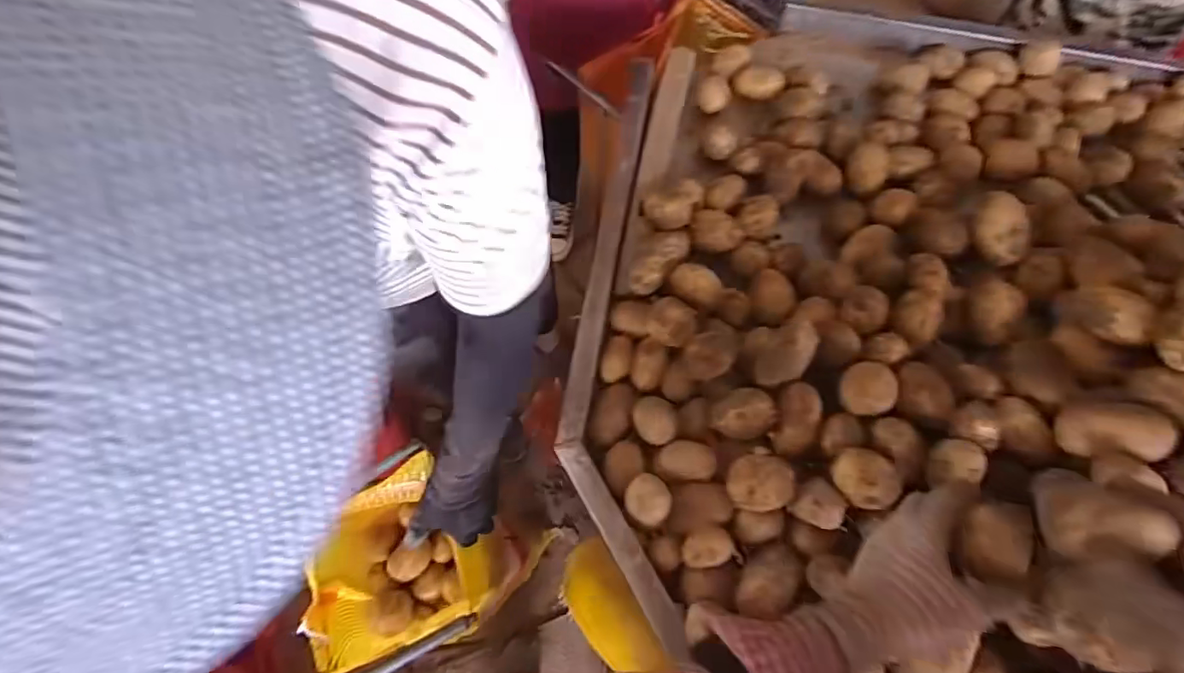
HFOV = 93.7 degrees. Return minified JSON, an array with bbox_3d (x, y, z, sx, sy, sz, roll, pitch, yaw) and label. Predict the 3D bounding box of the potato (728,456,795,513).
[{"bbox_3d":[0.157,0.137,0.516,0.052,0.037,0.050,0,68,0],"label":"potato"}]

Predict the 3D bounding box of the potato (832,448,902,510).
[{"bbox_3d":[0.247,0.128,0.496,0.054,0.036,0.050,0,68,0],"label":"potato"}]

